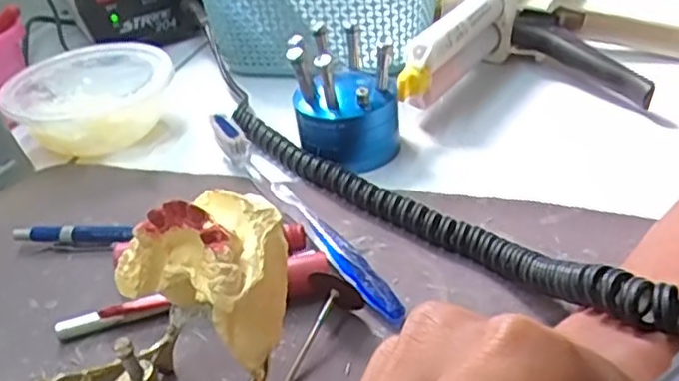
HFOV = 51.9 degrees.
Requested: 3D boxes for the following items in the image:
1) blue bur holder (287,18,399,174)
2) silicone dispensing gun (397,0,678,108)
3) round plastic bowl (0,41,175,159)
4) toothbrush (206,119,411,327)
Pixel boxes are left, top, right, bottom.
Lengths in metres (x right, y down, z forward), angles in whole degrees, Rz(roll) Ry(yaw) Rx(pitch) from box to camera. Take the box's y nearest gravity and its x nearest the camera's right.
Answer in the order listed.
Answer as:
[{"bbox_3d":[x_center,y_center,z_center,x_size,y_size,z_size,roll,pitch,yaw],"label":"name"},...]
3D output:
[{"bbox_3d":[0.003,-0.056,0.390,0.058,0.067,0.058,-6,34,0],"label":"blue bur holder"},{"bbox_3d":[0.131,-0.089,0.432,0.154,0.060,0.164,14,39,28],"label":"silicone dispensing gun"},{"bbox_3d":[-0.159,-0.057,0.450,0.100,0.040,0.095,-4,34,3],"label":"round plastic bowl"},{"bbox_3d":[-0.024,0.007,0.344,0.011,0.022,0.181,-23,38,-23],"label":"toothbrush"}]

